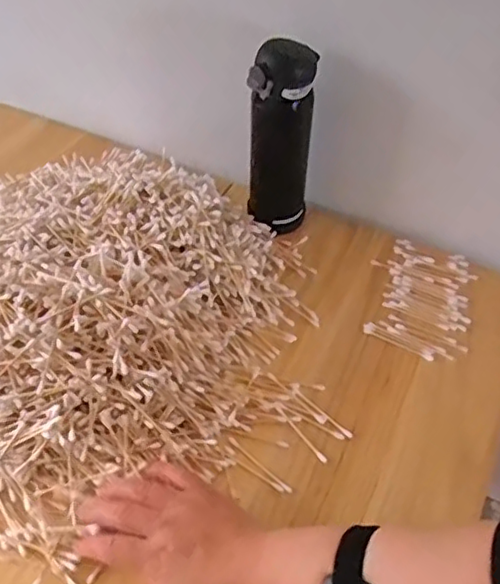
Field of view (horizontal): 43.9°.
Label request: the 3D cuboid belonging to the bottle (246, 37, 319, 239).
[{"bbox_3d":[0.033,-0.159,0.671,0.062,0.214,0.055,12,51,9],"label":"bottle"}]

